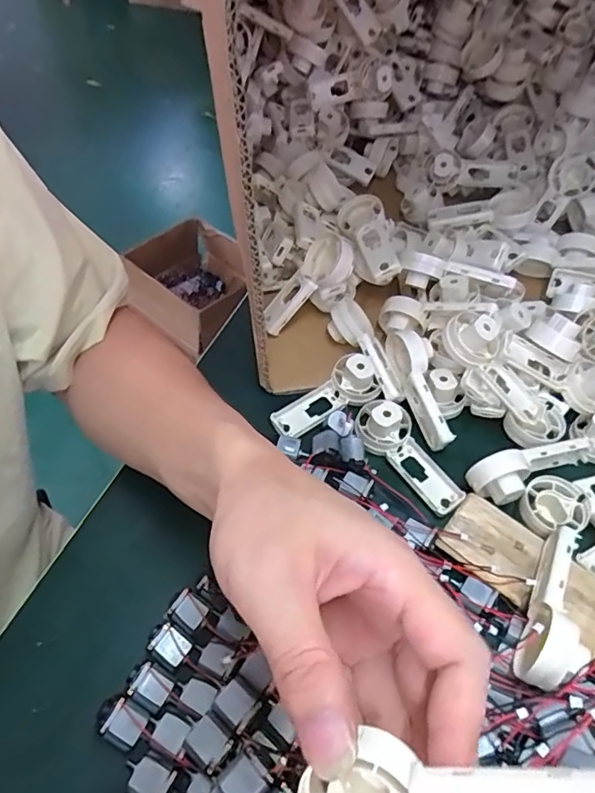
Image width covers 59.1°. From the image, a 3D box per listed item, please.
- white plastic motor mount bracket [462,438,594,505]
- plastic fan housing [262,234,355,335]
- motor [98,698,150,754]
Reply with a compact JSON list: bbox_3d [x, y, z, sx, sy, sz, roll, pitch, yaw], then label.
[{"bbox_3d":[0.160,0.047,0.358,0.092,0.032,0.028,-19,57,-17],"label":"white plastic motor mount bracket"},{"bbox_3d":[0.006,-0.087,0.415,0.091,0.017,0.044,-46,60,15],"label":"plastic fan housing"},{"bbox_3d":[-0.088,0.164,0.264,0.023,0.011,0.019,24,55,14],"label":"motor"}]

